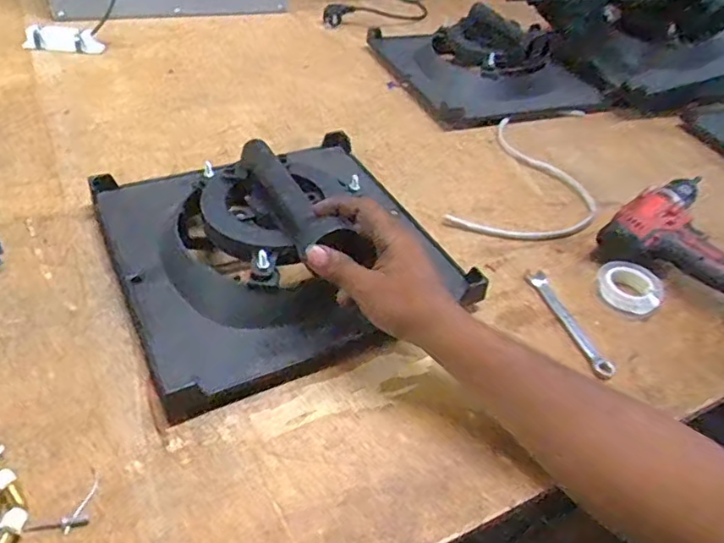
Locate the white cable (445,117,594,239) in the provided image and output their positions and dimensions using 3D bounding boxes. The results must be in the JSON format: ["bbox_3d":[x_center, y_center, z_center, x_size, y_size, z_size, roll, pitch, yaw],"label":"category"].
[{"bbox_3d":[0.210,-0.105,0.699,0.145,0.015,0.250,21,44,14],"label":"white cable"}]

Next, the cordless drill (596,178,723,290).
[{"bbox_3d":[0.363,-0.022,0.577,0.168,0.073,0.202,-24,51,-31],"label":"cordless drill"}]

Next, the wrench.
[{"bbox_3d":[0.193,0.046,0.538,0.017,0.009,0.126,-8,45,-17],"label":"wrench"}]

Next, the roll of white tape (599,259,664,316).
[{"bbox_3d":[0.263,0.014,0.565,0.061,0.020,0.053,19,43,12],"label":"roll of white tape"}]

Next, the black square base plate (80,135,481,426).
[{"bbox_3d":[-0.079,-0.055,0.544,0.292,0.111,0.288,-16,47,-24],"label":"black square base plate"}]

